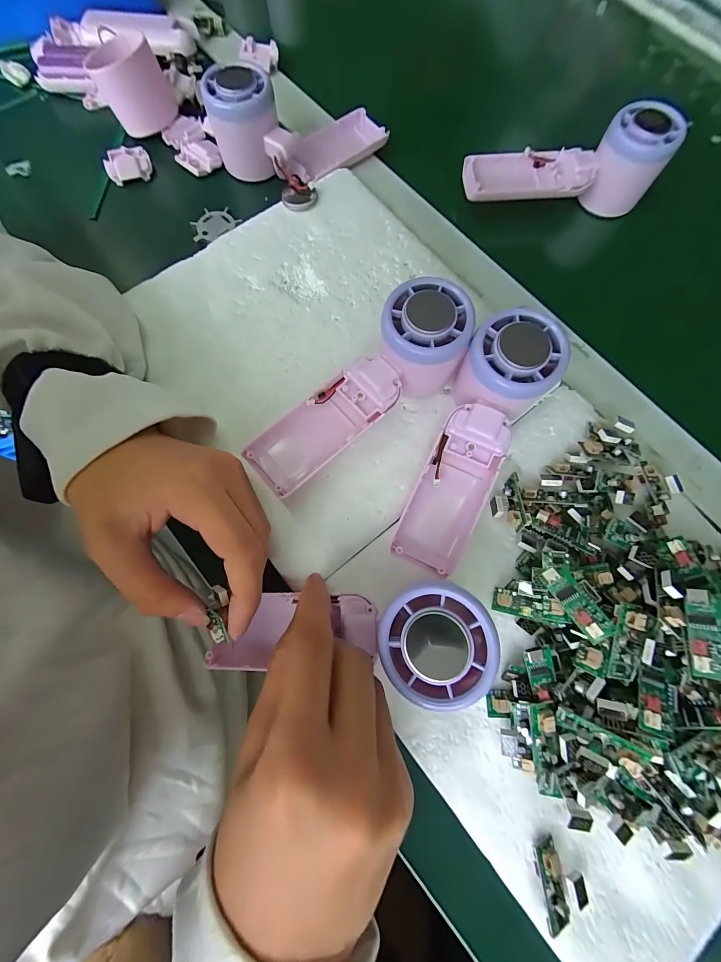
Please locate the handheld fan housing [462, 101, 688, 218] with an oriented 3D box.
[{"bbox_3d":[0.172,-0.270,0.288,0.158,0.050,0.044,-3,77,0],"label":"handheld fan housing"}]

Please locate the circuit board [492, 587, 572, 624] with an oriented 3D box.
[{"bbox_3d":[0.100,0.074,0.200,0.040,0.010,0.014,1,74,39],"label":"circuit board"}]

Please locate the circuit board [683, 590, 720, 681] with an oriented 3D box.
[{"bbox_3d":[0.167,0.074,0.163,0.015,0.004,0.040,-13,56,41],"label":"circuit board"}]

